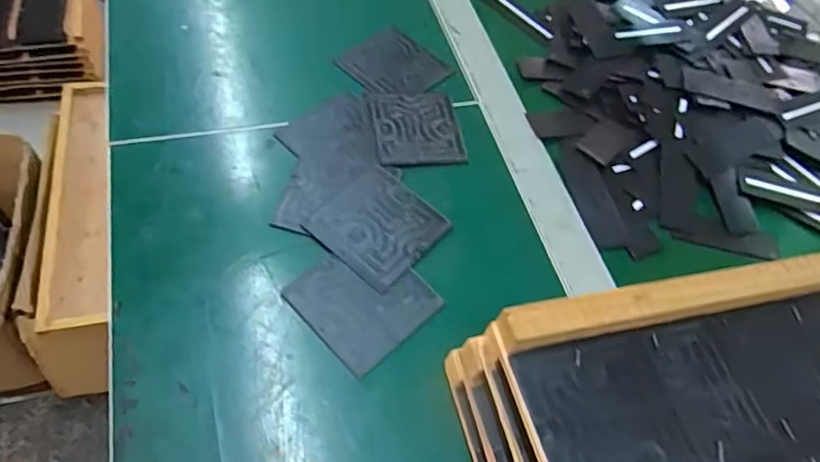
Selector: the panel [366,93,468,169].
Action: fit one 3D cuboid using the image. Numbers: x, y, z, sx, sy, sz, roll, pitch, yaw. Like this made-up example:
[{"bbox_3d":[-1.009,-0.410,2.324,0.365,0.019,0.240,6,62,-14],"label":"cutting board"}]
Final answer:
[{"bbox_3d":[0.006,-0.088,0.466,0.073,0.009,0.078,-5,58,-12],"label":"panel"}]

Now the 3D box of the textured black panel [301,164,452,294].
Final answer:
[{"bbox_3d":[-0.023,-0.006,0.407,0.078,0.007,0.079,38,59,16],"label":"textured black panel"}]

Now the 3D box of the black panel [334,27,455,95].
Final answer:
[{"bbox_3d":[-0.015,-0.151,0.510,0.077,0.009,0.081,-31,67,-26],"label":"black panel"}]

